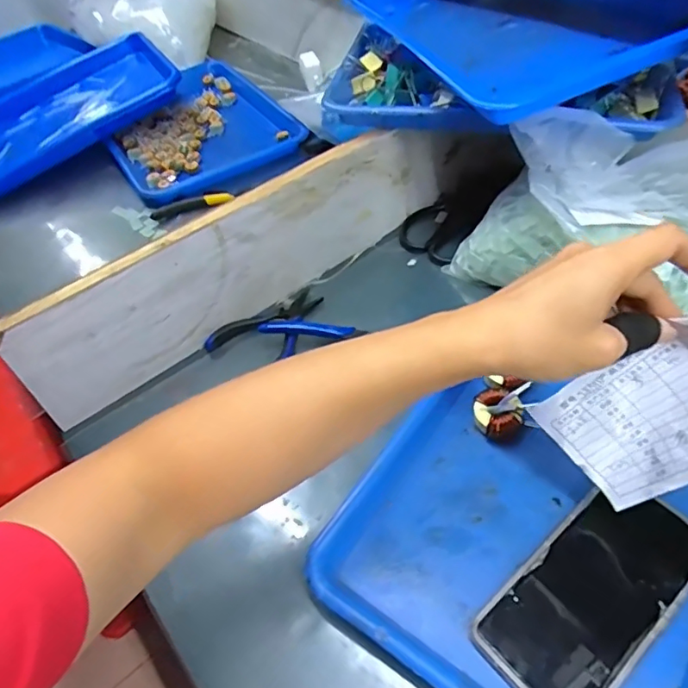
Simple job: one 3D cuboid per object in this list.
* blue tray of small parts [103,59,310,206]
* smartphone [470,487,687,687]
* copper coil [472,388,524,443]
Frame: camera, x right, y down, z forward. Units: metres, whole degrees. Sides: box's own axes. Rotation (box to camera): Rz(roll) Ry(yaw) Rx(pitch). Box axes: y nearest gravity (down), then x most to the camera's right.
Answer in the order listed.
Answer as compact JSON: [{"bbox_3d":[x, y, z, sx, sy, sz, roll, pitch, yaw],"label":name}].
[{"bbox_3d":[-0.227,-0.323,0.795,0.244,0.027,0.294,-29,53,-17],"label":"blue tray of small parts"},{"bbox_3d":[0.167,0.162,0.354,0.168,0.016,0.078,-35,56,-21],"label":"smartphone"},{"bbox_3d":[0.126,0.058,0.439,0.038,0.026,0.039,-3,50,4],"label":"copper coil"}]

